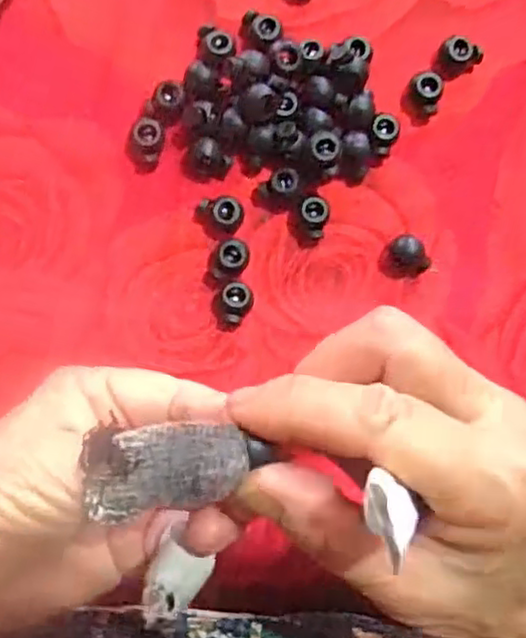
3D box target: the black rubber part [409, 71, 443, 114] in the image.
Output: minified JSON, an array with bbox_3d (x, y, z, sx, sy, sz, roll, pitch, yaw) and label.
[{"bbox_3d":[0.074,-0.102,0.307,0.016,0.011,0.014,36,82,-1],"label":"black rubber part"}]

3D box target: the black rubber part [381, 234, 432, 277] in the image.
[{"bbox_3d":[0.063,-0.026,0.299,0.017,0.010,0.019,-39,89,-8],"label":"black rubber part"}]

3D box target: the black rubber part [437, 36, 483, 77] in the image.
[{"bbox_3d":[0.090,-0.119,0.309,0.018,0.010,0.012,21,83,-3],"label":"black rubber part"}]

